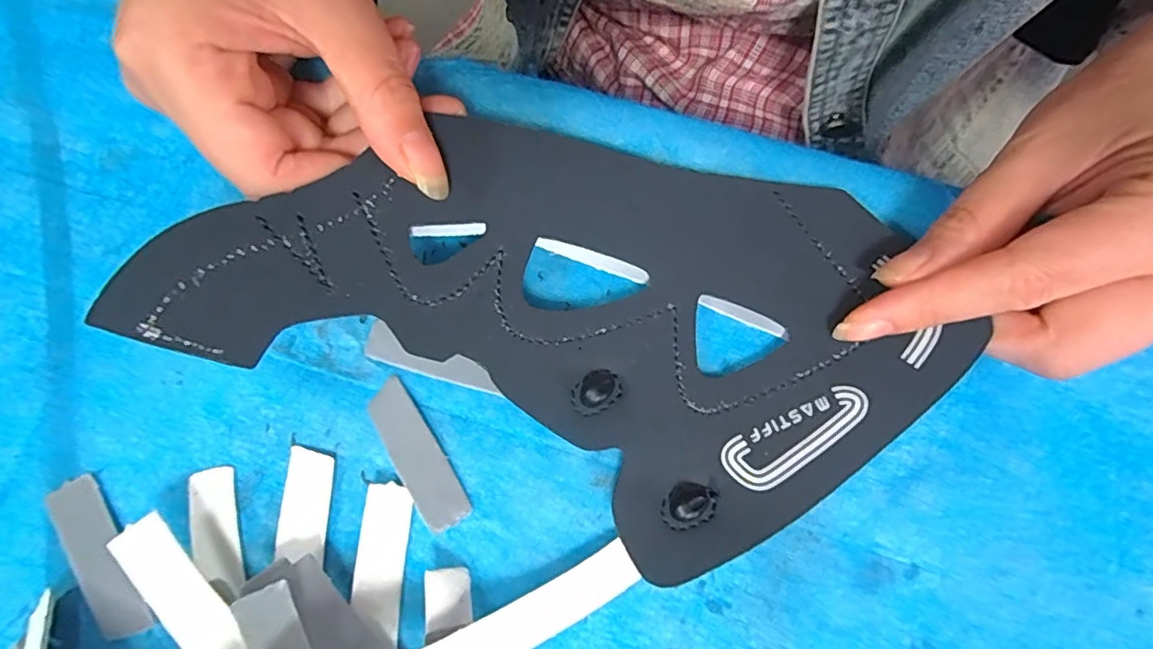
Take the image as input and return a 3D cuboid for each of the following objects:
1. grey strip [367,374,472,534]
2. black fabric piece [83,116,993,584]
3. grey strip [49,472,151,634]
[{"bbox_3d":[-0.048,0.038,0.170,0.013,0.004,0.047,-32,74,-11],"label":"grey strip"},{"bbox_3d":[0.006,-0.010,0.165,0.197,0.044,0.125,23,72,7],"label":"black fabric piece"},{"bbox_3d":[-0.134,0.065,0.160,0.013,0.004,0.047,-28,76,-21],"label":"grey strip"}]

